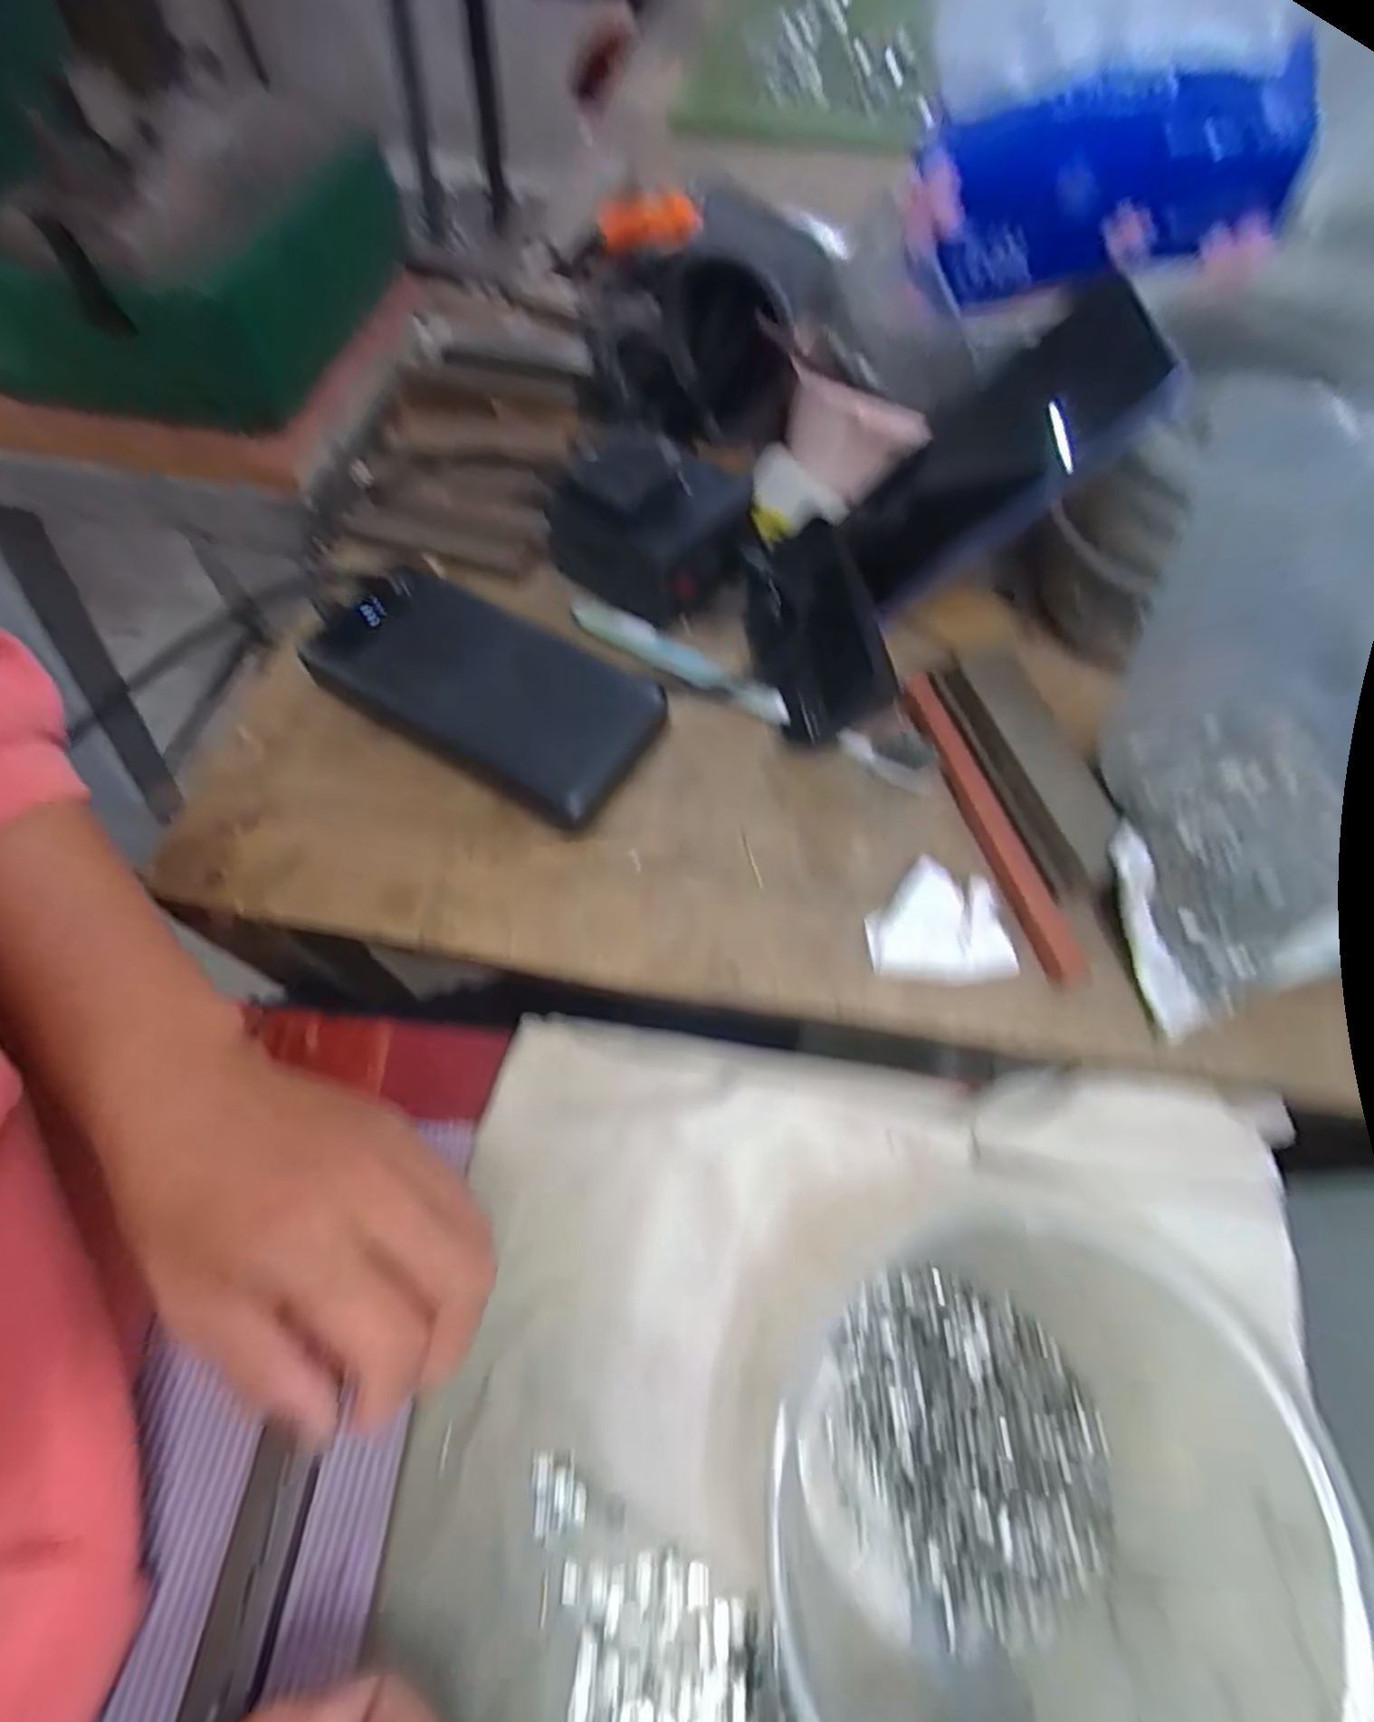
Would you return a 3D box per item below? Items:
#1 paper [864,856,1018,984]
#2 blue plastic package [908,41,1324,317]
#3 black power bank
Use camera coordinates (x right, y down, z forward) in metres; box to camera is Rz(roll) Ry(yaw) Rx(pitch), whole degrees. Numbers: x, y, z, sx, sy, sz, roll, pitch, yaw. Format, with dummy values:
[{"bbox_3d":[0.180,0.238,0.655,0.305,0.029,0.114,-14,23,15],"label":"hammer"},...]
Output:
[{"bbox_3d":[0.096,0.024,0.281,0.054,0.004,0.048,-4,63,-3],"label":"paper"},{"bbox_3d":[0.163,-0.270,0.293,0.134,0.056,0.046,12,67,22],"label":"blue plastic package"},{"bbox_3d":[-0.091,-0.078,0.315,0.161,0.030,0.074,30,66,14],"label":"black power bank"}]

